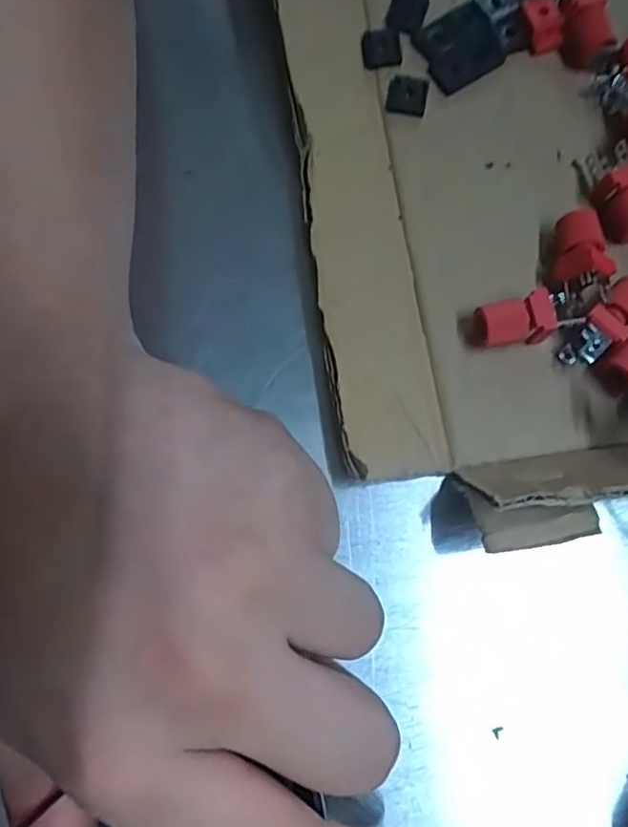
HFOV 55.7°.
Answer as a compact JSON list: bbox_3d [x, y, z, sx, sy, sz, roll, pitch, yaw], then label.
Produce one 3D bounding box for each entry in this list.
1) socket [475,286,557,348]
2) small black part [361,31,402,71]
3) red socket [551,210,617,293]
[{"bbox_3d":[0.065,-0.029,0.194,0.024,0.014,0.013,-14,77,-5],"label":"socket"},{"bbox_3d":[0.025,-0.135,0.220,0.015,0.004,0.015,-2,76,-1],"label":"small black part"},{"bbox_3d":[0.089,-0.054,0.199,0.018,0.014,0.023,-5,76,-3],"label":"red socket"}]

